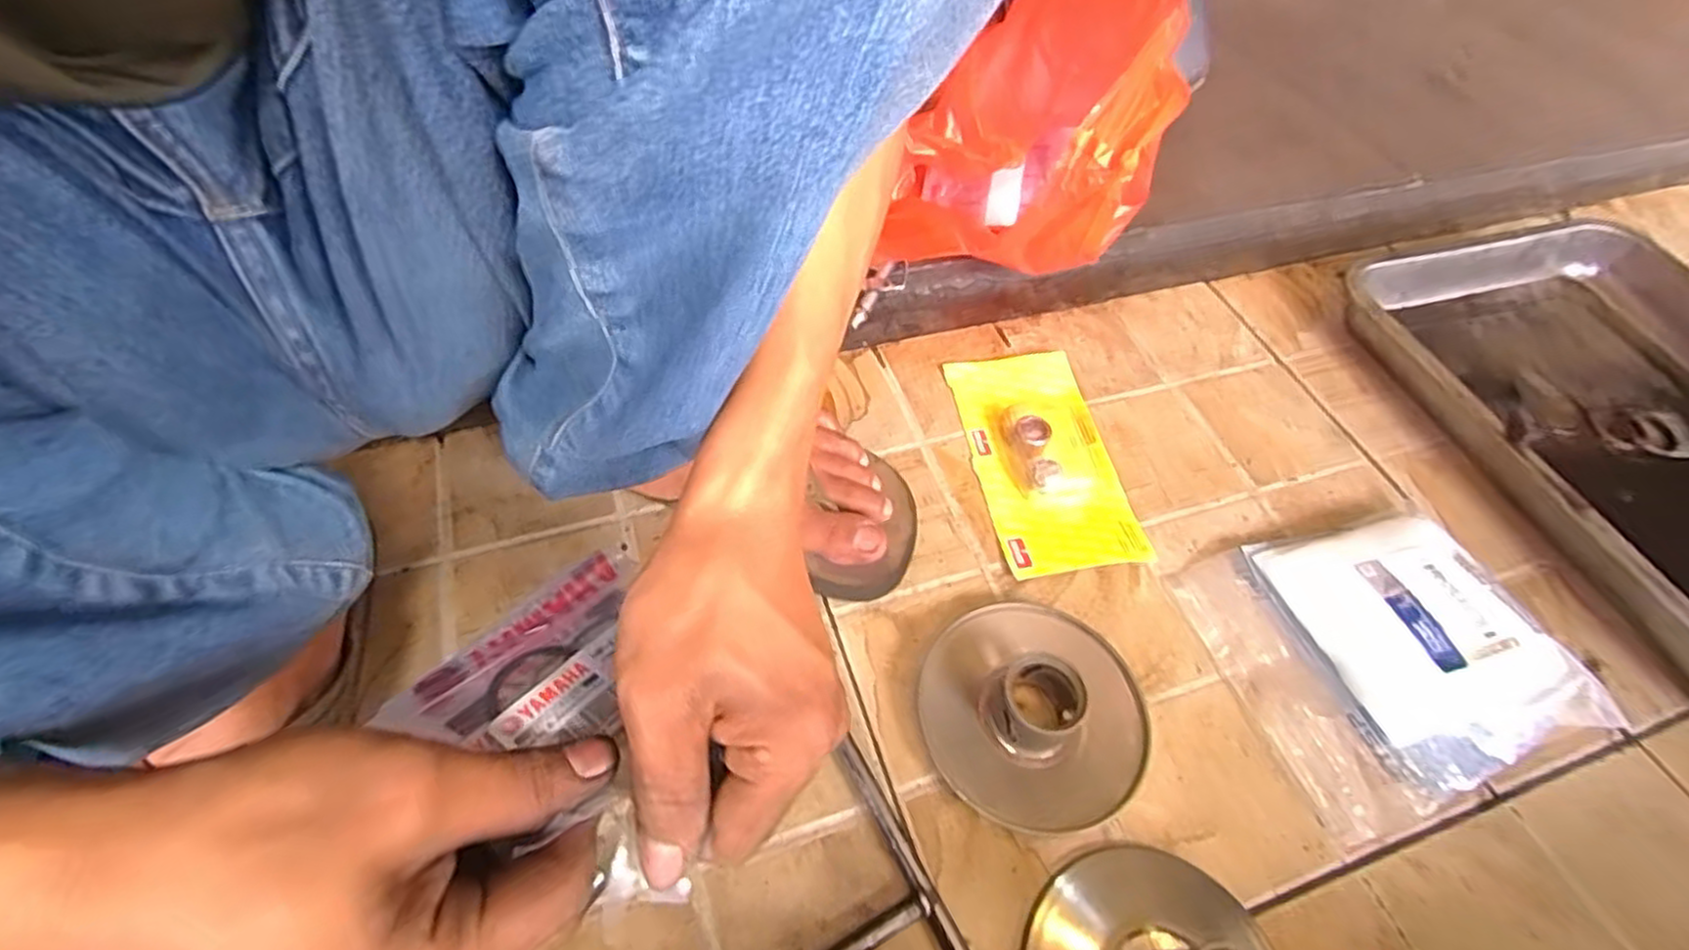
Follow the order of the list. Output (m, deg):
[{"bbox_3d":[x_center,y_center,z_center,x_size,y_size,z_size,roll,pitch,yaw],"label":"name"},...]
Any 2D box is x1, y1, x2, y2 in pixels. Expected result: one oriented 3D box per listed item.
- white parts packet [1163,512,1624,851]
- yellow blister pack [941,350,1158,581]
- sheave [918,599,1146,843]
[{"bbox_3d":[0.303,0.093,0.410,0.178,0.038,0.162,-14,57,-14],"label":"white parts packet"},{"bbox_3d":[0.131,-0.016,0.487,0.088,0.015,0.175,-4,56,-8],"label":"yellow blister pack"},{"bbox_3d":[0.099,0.117,0.375,0.111,0.036,0.115,3,55,-4],"label":"sheave"}]

